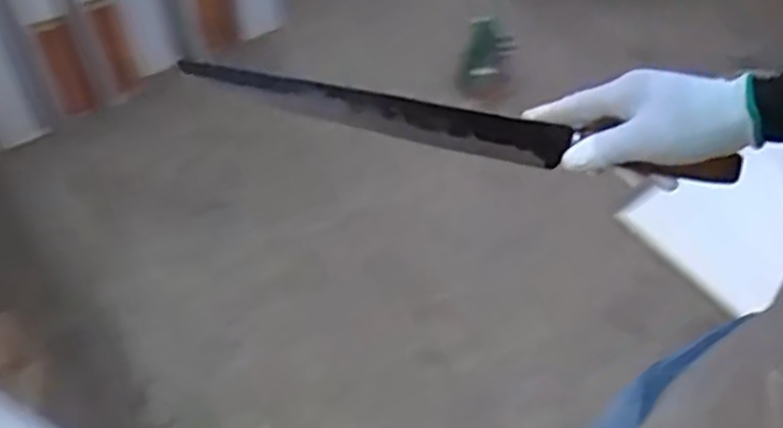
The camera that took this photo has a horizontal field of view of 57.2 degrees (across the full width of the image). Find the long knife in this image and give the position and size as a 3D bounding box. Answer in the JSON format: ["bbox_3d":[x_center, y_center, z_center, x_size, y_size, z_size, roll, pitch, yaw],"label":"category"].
[{"bbox_3d":[0.041,-0.073,0.598,0.457,0.056,0.021,13,51,9],"label":"long knife"}]

